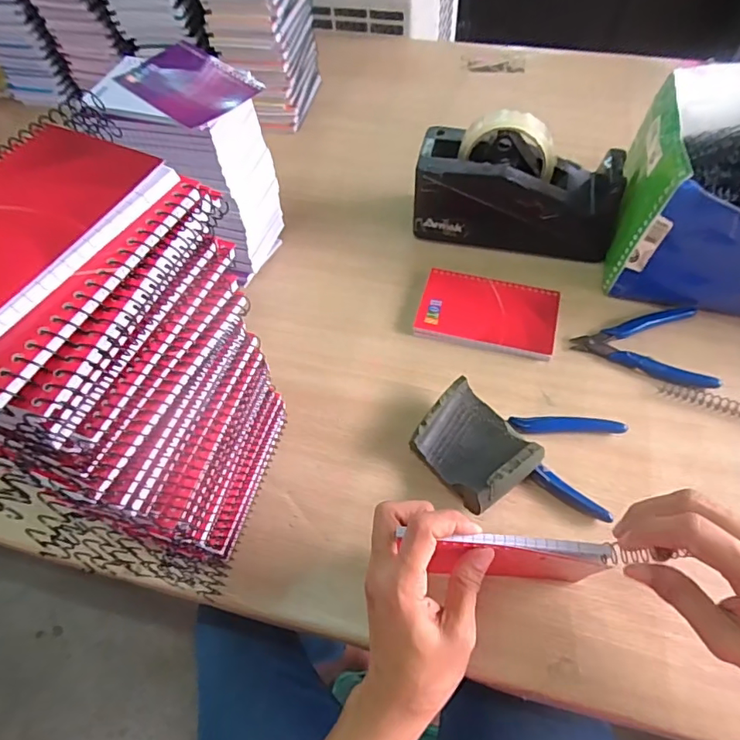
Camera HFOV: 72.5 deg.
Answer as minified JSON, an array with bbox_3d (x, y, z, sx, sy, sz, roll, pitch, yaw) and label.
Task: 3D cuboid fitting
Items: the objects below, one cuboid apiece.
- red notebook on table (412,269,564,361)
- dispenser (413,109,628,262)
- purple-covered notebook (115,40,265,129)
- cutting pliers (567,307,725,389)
[{"bbox_3d":[0.114,-0.056,0.486,0.126,0.012,0.083,12,59,11],"label":"red notebook on table"},{"bbox_3d":[0.148,-0.180,0.506,0.199,0.113,0.074,11,59,10],"label":"dispenser"},{"bbox_3d":[-0.156,-0.250,0.442,0.084,0.012,0.135,-36,60,-22],"label":"purple-covered notebook"},{"bbox_3d":[0.245,-0.024,0.457,0.111,0.014,0.087,2,58,5],"label":"cutting pliers"}]

